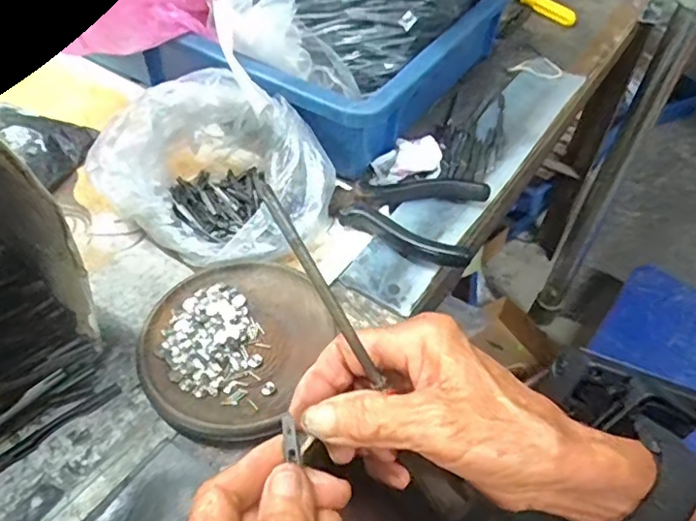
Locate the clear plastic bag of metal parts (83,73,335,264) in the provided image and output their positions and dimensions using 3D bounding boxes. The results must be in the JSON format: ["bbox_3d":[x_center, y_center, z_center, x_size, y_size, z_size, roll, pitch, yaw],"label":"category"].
[{"bbox_3d":[-0.083,-0.063,0.394,0.137,0.083,0.114,20,50,16],"label":"clear plastic bag of metal parts"}]

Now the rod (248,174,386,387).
[{"bbox_3d":[-0.011,0.010,0.235,0.004,0.098,0.004,-5,33,47],"label":"rod"}]

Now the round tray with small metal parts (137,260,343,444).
[{"bbox_3d":[-0.066,0.047,0.344,0.096,0.013,0.112,20,49,15],"label":"round tray with small metal parts"}]

